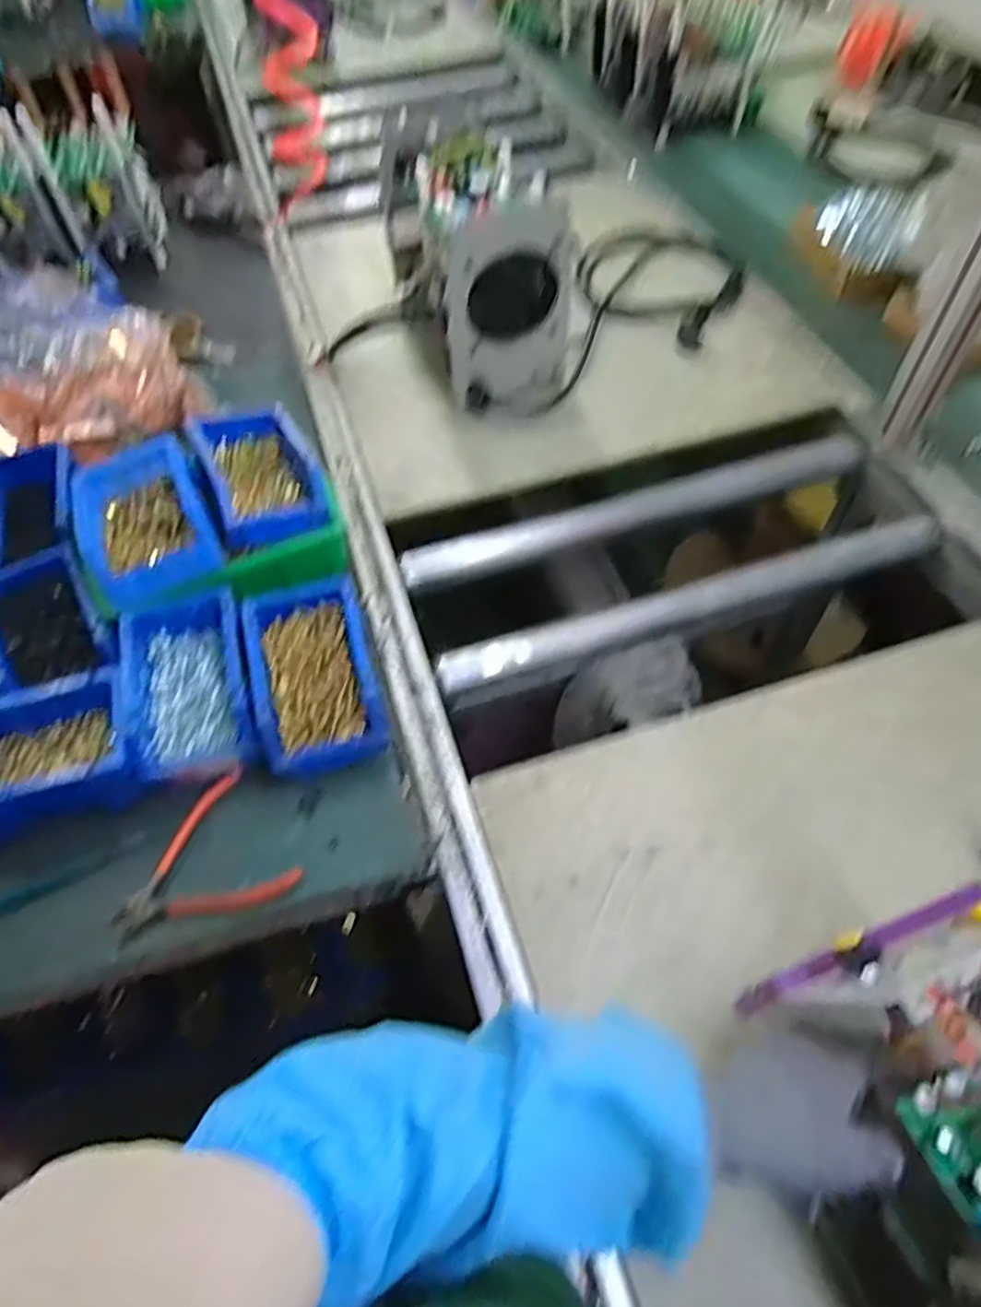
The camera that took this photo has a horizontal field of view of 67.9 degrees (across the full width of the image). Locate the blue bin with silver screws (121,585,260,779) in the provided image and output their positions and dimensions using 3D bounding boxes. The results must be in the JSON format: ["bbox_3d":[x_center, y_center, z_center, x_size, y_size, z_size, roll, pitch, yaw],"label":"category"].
[{"bbox_3d":[-0.268,0.029,0.662,0.106,0.066,0.168,-16,58,-7],"label":"blue bin with silver screws"}]

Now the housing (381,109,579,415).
[{"bbox_3d":[-0.029,-0.504,0.934,0.154,0.229,0.332,-20,57,-11],"label":"housing"}]

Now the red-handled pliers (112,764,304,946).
[{"bbox_3d":[-0.245,0.179,0.606,0.138,0.011,0.122,-32,61,-16],"label":"red-handled pliers"}]

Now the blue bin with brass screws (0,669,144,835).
[{"bbox_3d":[-0.381,0.090,0.627,0.164,0.073,0.108,-12,58,-4],"label":"blue bin with brass screws"}]

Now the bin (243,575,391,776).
[{"bbox_3d":[-0.155,0.021,0.659,0.106,0.066,0.172,-15,58,-6],"label":"bin"}]

